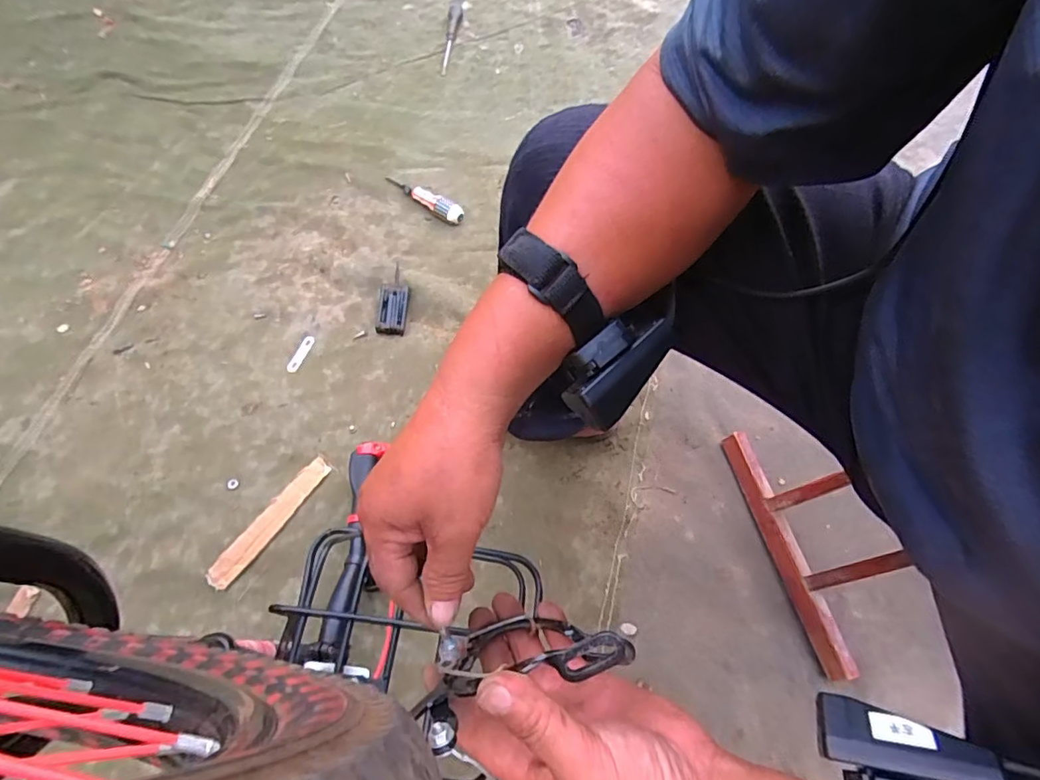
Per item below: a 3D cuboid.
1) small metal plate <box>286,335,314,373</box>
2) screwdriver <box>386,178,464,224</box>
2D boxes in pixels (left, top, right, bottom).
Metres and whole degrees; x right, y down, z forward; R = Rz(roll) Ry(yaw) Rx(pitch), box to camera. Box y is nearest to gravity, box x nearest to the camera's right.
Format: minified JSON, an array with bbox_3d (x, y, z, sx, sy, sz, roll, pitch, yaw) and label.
[{"bbox_3d":[-0.352,-0.058,0.842,0.017,0.004,0.068,26,68,-3],"label":"small metal plate"},{"bbox_3d":[-0.179,-0.361,0.977,0.186,0.030,0.038,32,69,16],"label":"screwdriver"}]

